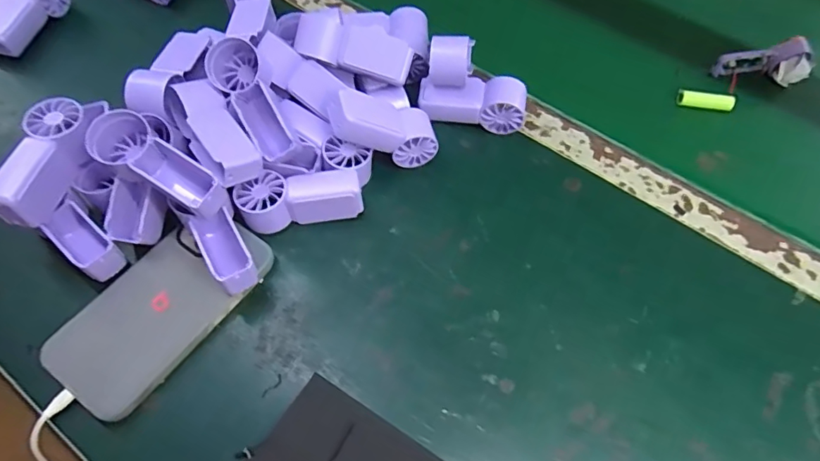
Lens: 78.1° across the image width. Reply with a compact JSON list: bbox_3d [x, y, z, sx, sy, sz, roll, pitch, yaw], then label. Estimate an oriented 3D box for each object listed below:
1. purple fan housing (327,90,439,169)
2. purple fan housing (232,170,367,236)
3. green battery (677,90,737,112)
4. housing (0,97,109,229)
[{"bbox_3d":[-0.021,-0.085,0.413,0.092,0.032,0.040,16,54,-30],"label":"purple fan housing"},{"bbox_3d":[-0.085,-0.023,0.395,0.092,0.036,0.032,-8,60,-7],"label":"purple fan housing"},{"bbox_3d":[0.294,-0.130,0.501,0.053,0.012,0.014,12,60,5],"label":"green battery"},{"bbox_3d":[-0.264,-0.054,0.368,0.033,0.035,0.106,15,60,7],"label":"housing"}]

